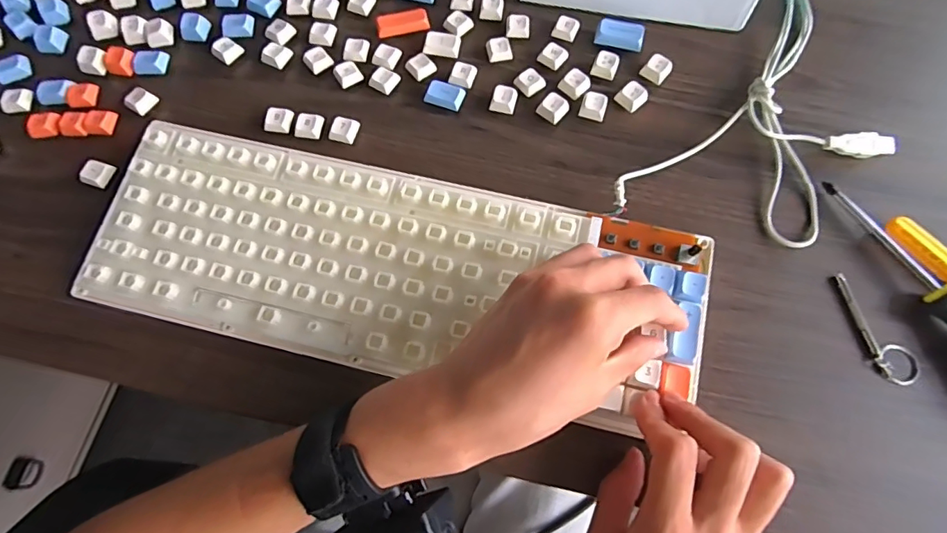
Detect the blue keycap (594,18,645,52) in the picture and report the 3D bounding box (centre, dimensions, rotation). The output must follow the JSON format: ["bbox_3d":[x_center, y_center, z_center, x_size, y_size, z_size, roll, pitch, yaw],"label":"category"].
[{"bbox_3d":[0.115,-0.181,0.390,0.037,0.009,0.022,9,69,2],"label":"blue keycap"}]

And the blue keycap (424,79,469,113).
[{"bbox_3d":[-0.021,-0.128,0.377,0.027,0.011,0.019,23,70,7],"label":"blue keycap"}]

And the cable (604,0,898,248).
[{"bbox_3d":[0.233,-0.116,0.364,0.142,0.034,0.305,34,72,11],"label":"cable"}]

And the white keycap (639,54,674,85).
[{"bbox_3d":[0.140,-0.150,0.380,0.018,0.011,0.019,42,74,13],"label":"white keycap"}]

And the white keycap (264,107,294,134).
[{"bbox_3d":[-0.142,-0.107,0.366,0.017,0.009,0.017,11,69,3],"label":"white keycap"}]

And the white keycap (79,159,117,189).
[{"bbox_3d":[-0.264,-0.066,0.350,0.016,0.010,0.018,15,69,4],"label":"white keycap"}]

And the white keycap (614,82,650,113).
[{"bbox_3d":[0.118,-0.127,0.371,0.019,0.011,0.018,-39,75,-15],"label":"white keycap"}]

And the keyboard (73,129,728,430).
[{"bbox_3d":[-0.049,0.000,0.318,0.384,0.025,0.138,8,69,4],"label":"keyboard"}]

